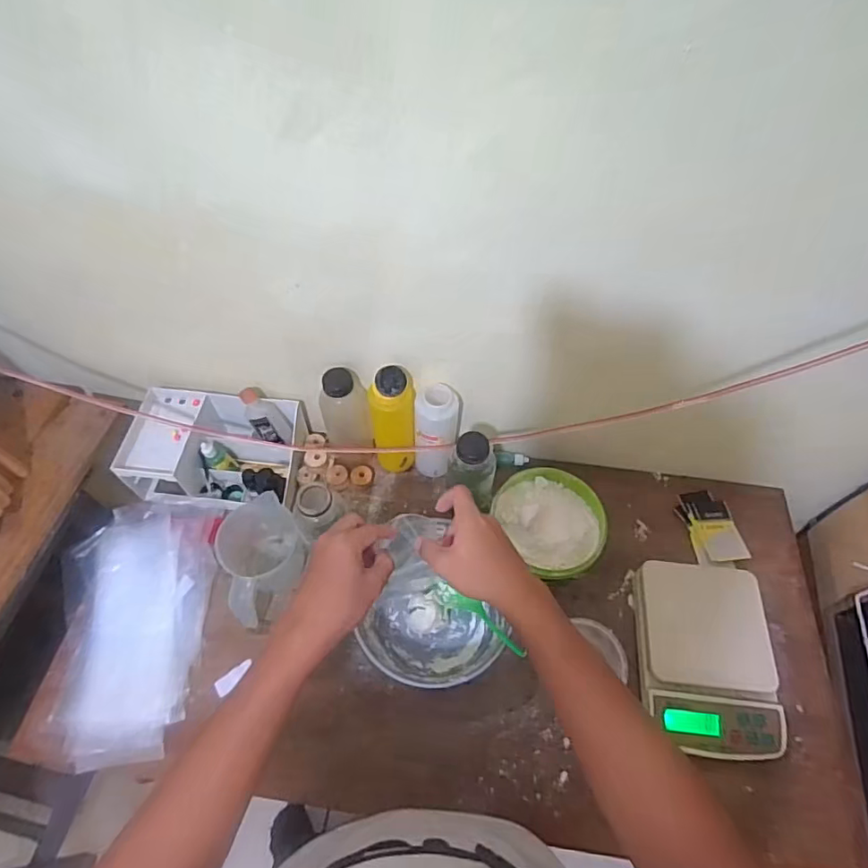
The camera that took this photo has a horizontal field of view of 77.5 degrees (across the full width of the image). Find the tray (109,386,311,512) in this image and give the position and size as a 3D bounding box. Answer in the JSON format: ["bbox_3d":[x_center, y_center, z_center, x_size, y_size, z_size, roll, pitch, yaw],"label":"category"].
[{"bbox_3d":[-0.316,0.029,0.815,0.226,0.121,0.163,9,58,5],"label":"tray"}]

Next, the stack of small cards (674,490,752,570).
[{"bbox_3d":[0.408,0.135,0.792,0.076,0.013,0.117,-9,58,-6],"label":"stack of small cards"}]

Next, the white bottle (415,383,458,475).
[{"bbox_3d":[0.002,-0.001,0.773,0.058,0.179,0.049,1,57,0],"label":"white bottle"}]

